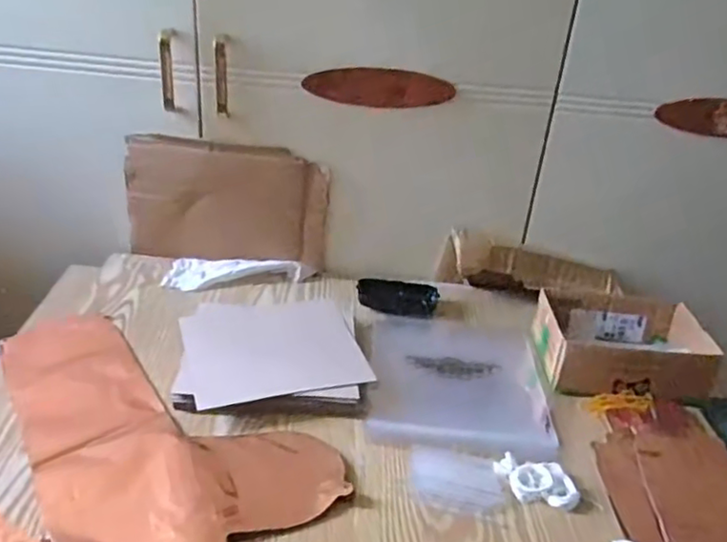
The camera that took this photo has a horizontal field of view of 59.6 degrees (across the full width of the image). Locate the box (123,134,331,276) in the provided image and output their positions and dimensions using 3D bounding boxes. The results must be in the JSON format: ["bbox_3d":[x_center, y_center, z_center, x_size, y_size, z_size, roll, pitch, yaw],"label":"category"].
[{"bbox_3d":[-0.186,-0.096,0.881,0.273,0.164,0.053,4,31,-5],"label":"box"}]

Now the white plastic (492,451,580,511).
[{"bbox_3d":[0.163,0.199,0.600,0.075,0.014,0.044,9,31,4],"label":"white plastic"}]

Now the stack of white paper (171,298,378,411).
[{"bbox_3d":[-0.103,0.085,0.720,0.201,0.019,0.178,0,31,-12],"label":"stack of white paper"}]

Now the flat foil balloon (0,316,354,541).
[{"bbox_3d":[-0.232,0.152,0.609,0.404,0.010,0.205,24,35,26],"label":"flat foil balloon"}]

